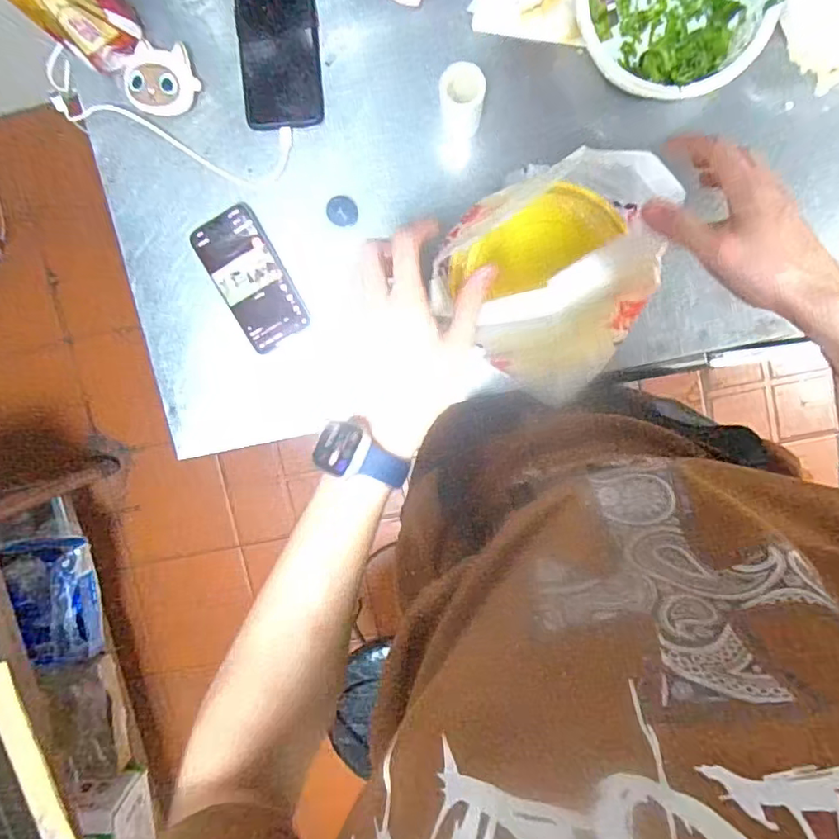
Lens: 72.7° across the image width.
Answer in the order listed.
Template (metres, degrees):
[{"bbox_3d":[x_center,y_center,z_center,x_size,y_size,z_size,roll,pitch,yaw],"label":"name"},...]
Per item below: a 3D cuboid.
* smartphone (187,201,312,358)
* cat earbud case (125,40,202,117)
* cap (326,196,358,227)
[{"bbox_3d":[-0.174,-0.146,0.589,0.069,0.005,0.140,-28,95,6],"label":"smartphone"},{"bbox_3d":[-0.252,-0.333,0.557,0.064,0.031,0.064,14,98,1],"label":"cat earbud case"},{"bbox_3d":[-0.079,-0.211,0.578,0.029,0.007,0.029,0,98,3],"label":"cap"}]

